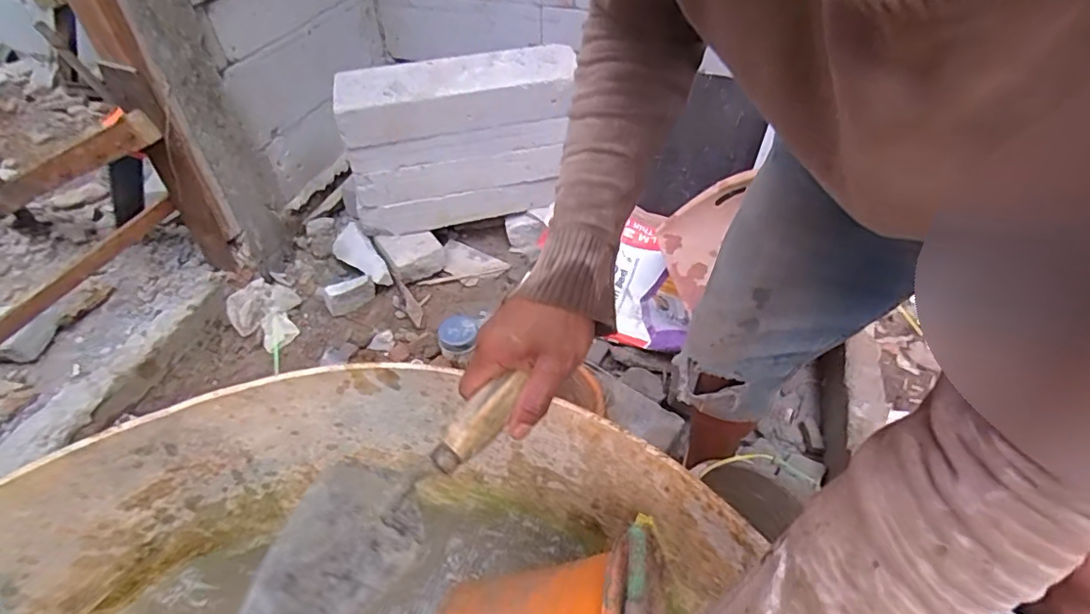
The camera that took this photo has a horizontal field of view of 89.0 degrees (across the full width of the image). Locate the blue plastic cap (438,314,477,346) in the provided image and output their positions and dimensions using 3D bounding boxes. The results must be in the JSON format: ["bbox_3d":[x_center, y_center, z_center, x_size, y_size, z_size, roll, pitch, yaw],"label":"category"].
[{"bbox_3d":[-0.206,0.052,1.297,0.087,0.016,0.093,1,48,-1],"label":"blue plastic cap"}]

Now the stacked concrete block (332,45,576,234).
[{"bbox_3d":[-0.209,-0.418,1.439,0.574,0.383,0.170,-9,49,-10],"label":"stacked concrete block"}]

